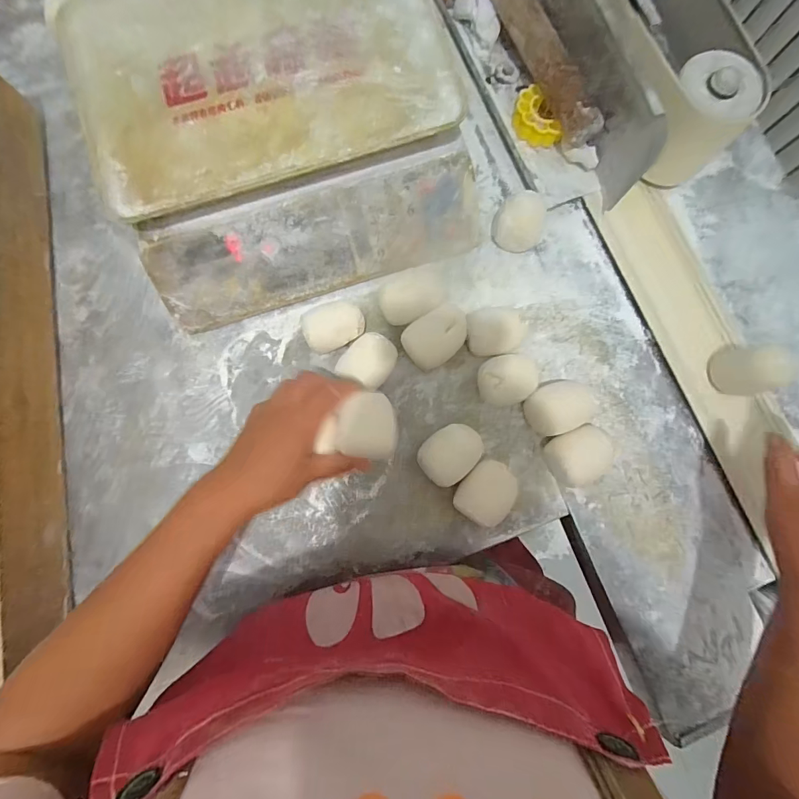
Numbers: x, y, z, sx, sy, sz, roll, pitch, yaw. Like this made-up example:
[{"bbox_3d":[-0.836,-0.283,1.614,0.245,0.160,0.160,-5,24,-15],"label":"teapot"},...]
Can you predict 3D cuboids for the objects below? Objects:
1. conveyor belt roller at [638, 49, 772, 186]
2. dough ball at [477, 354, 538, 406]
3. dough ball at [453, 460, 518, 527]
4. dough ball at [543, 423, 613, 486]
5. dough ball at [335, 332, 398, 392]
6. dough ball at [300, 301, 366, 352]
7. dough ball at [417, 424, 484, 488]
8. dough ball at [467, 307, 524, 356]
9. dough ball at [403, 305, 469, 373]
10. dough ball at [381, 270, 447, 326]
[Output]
[{"bbox_3d":[0.301,-0.282,0.432,0.080,0.100,0.076,44,85,5],"label":"conveyor belt roller"},{"bbox_3d":[0.107,-0.018,0.423,0.055,0.043,0.048,-5,83,-1],"label":"dough ball"},{"bbox_3d":[0.087,0.092,0.415,0.049,0.033,0.060,38,84,4],"label":"dough ball"},{"bbox_3d":[0.176,0.058,0.414,0.061,0.040,0.056,0,83,0],"label":"dough ball"},{"bbox_3d":[-0.028,-0.039,0.425,0.045,0.041,0.049,24,83,3],"label":"dough ball"},{"bbox_3d":[-0.066,-0.072,0.426,0.058,0.045,0.040,-23,83,-3],"label":"dough ball"},{"bbox_3d":[0.051,0.055,0.416,0.061,0.038,0.049,-38,84,-5],"label":"dough ball"},{"bbox_3d":[0.095,-0.069,0.429,0.058,0.042,0.046,2,83,0],"label":"dough ball"},{"bbox_3d":[0.037,-0.063,0.425,0.063,0.041,0.047,-38,84,-5],"label":"dough ball"},{"bbox_3d":[0.013,-0.101,0.427,0.063,0.044,0.039,-27,84,-3],"label":"dough ball"}]

